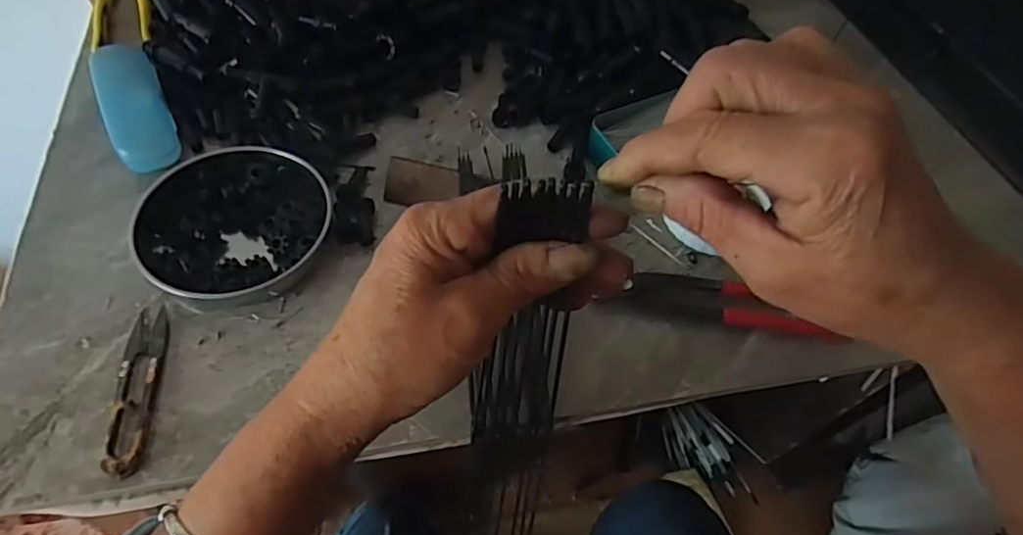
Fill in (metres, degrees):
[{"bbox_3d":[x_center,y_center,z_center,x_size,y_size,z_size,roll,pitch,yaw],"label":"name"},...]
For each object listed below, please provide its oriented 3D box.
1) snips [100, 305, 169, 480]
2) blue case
[{"bbox_3d":[-0.245,0.076,0.391,0.025,0.010,0.117,-6,56,-8],"label":"snips"},{"bbox_3d":[-0.333,-0.151,0.526,0.047,0.026,0.163,-24,61,-19],"label":"blue case"}]

